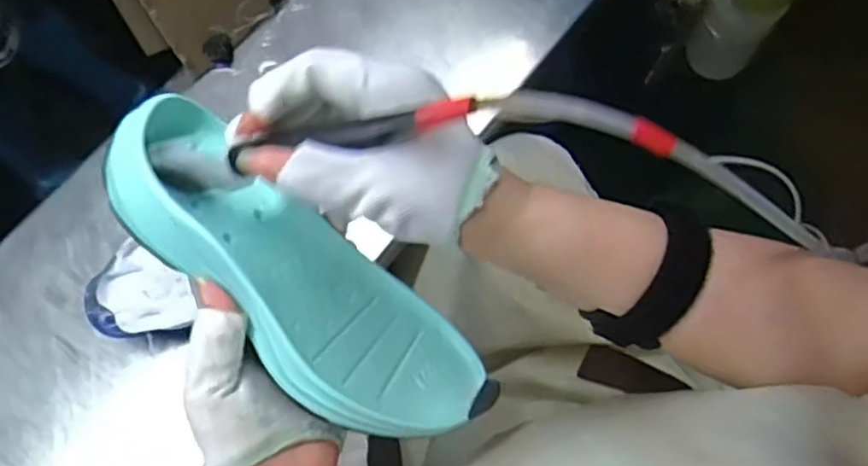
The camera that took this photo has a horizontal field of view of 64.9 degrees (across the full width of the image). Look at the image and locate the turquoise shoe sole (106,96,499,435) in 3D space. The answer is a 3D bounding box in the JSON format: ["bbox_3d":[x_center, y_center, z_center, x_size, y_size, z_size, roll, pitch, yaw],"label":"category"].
[{"bbox_3d":[-0.069,0.024,0.356,0.216,0.048,0.090,45,41,-4],"label":"turquoise shoe sole"}]

